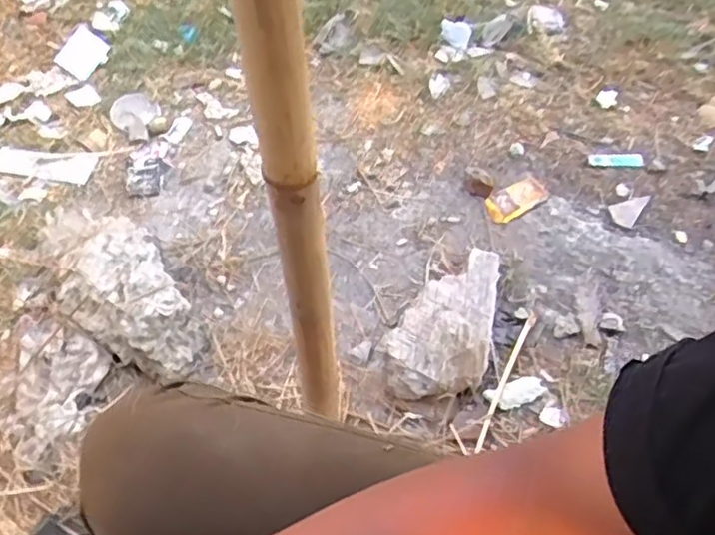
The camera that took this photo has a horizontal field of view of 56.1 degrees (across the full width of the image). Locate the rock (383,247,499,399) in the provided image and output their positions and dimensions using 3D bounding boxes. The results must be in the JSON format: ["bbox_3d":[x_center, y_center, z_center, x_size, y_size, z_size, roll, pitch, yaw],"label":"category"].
[{"bbox_3d":[0.144,0.084,0.971,0.125,0.078,0.263,24,55,20],"label":"rock"}]

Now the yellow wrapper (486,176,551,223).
[{"bbox_3d":[0.283,-0.120,1.177,0.125,0.018,0.073,-32,48,-12],"label":"yellow wrapper"}]

